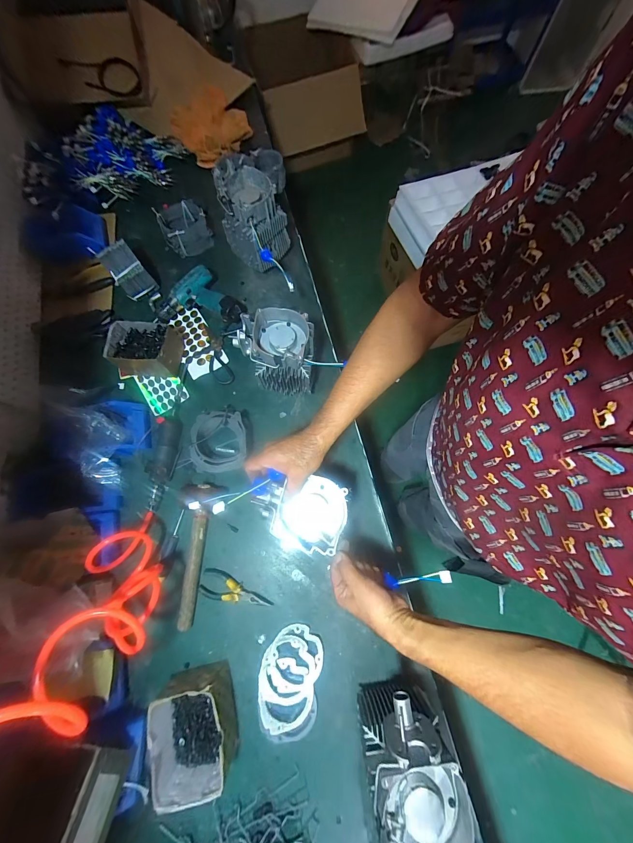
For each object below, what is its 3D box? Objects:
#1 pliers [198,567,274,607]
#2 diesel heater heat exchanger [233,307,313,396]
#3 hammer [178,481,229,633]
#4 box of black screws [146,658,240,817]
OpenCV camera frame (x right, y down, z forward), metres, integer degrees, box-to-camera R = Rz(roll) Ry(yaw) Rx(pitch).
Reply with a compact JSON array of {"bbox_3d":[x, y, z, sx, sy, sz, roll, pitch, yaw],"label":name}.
[{"bbox_3d":[-0.166,0.353,0.609,0.151,0.011,0.051,16,74,6],"label":"pliers"},{"bbox_3d":[-0.075,-0.144,0.659,0.140,0.198,0.113,5,73,3],"label":"diesel heater heat exchanger"},{"bbox_3d":[-0.267,0.276,0.629,0.093,0.046,0.288,6,73,4],"label":"hammer"},{"bbox_3d":[-0.215,0.541,0.523,0.124,0.092,0.150,-13,73,-2],"label":"box of black screws"}]

